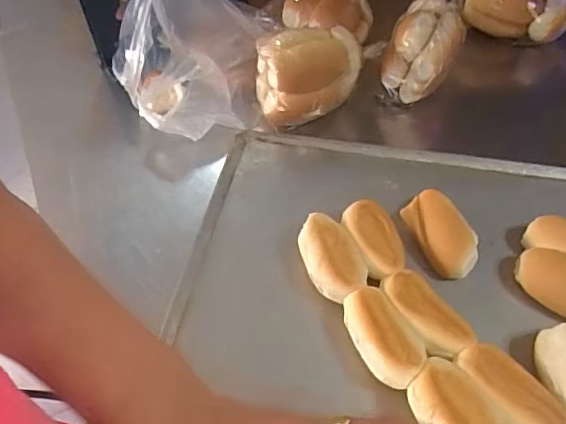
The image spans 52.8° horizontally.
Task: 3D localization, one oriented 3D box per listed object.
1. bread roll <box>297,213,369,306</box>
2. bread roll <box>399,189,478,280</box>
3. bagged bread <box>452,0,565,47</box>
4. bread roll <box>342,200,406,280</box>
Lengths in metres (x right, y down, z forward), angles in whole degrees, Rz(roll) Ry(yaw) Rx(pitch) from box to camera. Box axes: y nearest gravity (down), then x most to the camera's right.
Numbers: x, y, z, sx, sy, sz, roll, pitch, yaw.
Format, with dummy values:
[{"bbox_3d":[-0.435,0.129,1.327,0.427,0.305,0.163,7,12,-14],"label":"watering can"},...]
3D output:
[{"bbox_3d":[0.041,0.042,0.503,0.047,0.036,0.084,-20,54,-12],"label":"bread roll"},{"bbox_3d":[0.142,0.019,0.520,0.046,0.036,0.085,-15,53,-8],"label":"bread roll"},{"bbox_3d":[0.297,-0.265,0.721,0.162,0.073,0.062,9,54,10],"label":"bagged bread"},{"bbox_3d":[0.083,0.029,0.516,0.043,0.036,0.079,-20,54,-11],"label":"bread roll"}]

